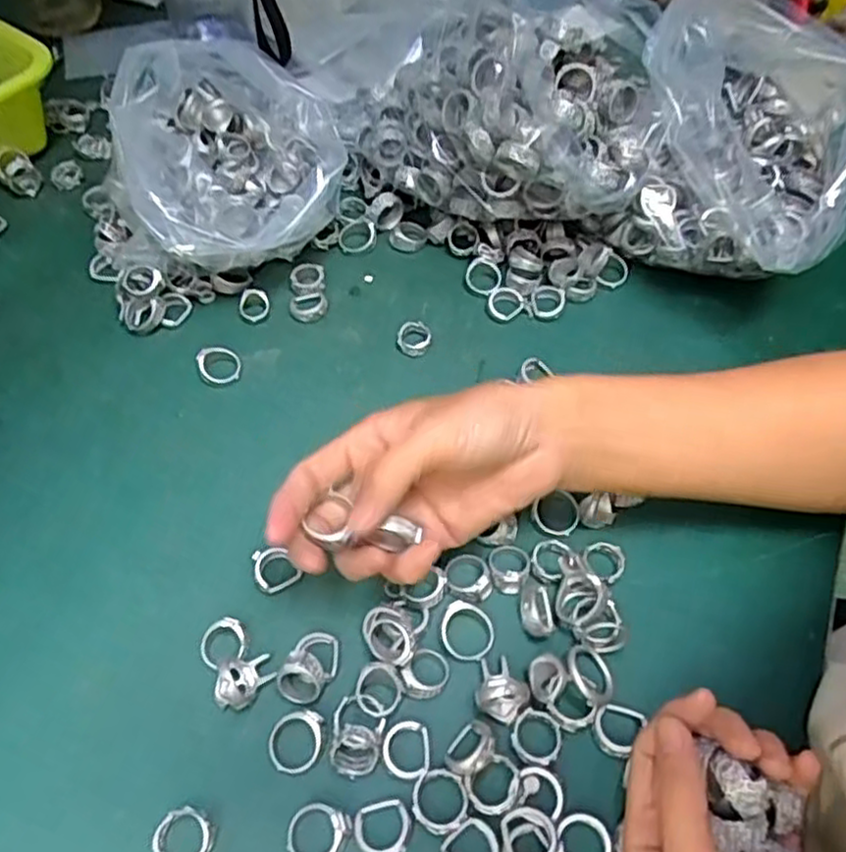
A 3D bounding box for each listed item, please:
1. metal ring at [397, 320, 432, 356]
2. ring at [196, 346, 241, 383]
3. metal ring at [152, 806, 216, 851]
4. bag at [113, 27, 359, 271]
[{"bbox_3d":[-0.005,-0.056,0.466,0.022,0.014,0.021,0,56,0],"label":"metal ring"},{"bbox_3d":[-0.127,-0.039,0.452,0.025,0.011,0.024,0,56,0],"label":"ring"},{"bbox_3d":[-0.100,0.175,0.305,0.024,0.006,0.024,0,56,0],"label":"metal ring"},{"bbox_3d":[-0.132,-0.162,0.475,0.131,0.109,0.141,34,62,20],"label":"bag"}]

